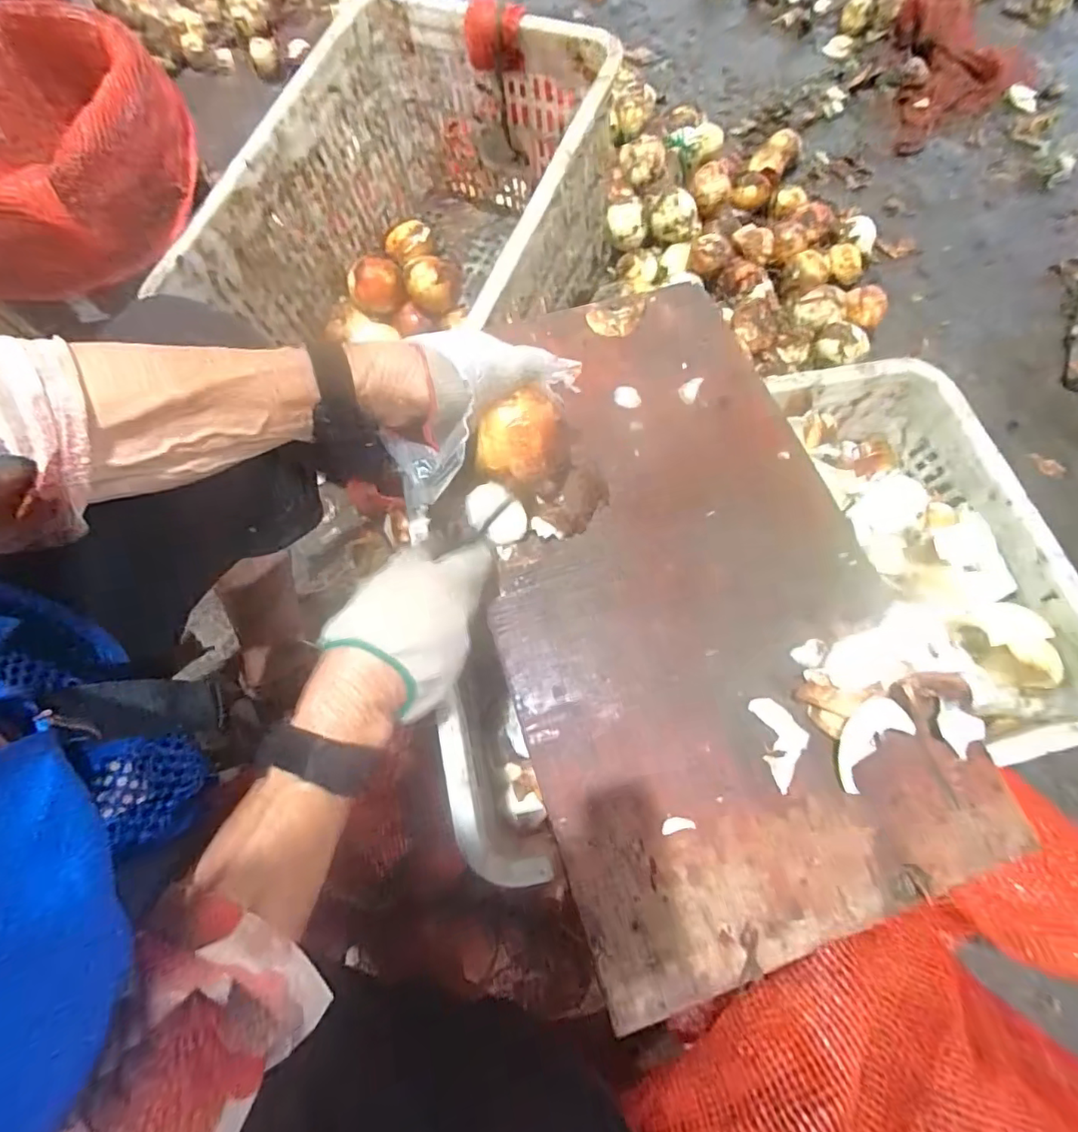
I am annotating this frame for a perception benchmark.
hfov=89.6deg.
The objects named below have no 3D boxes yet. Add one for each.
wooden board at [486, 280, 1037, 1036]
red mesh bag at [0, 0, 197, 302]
[{"bbox_3d":[0.102,-0.002,0.426,0.291,0.016,0.519,-17,69,-6],"label":"wooden board"},{"bbox_3d":[-0.520,-0.442,0.577,0.286,0.120,0.308,2,68,1],"label":"red mesh bag"}]

